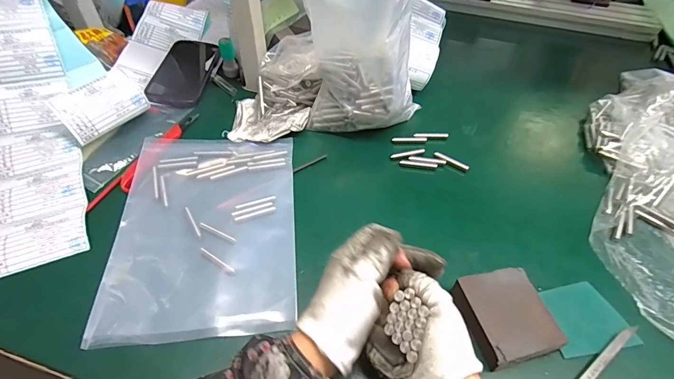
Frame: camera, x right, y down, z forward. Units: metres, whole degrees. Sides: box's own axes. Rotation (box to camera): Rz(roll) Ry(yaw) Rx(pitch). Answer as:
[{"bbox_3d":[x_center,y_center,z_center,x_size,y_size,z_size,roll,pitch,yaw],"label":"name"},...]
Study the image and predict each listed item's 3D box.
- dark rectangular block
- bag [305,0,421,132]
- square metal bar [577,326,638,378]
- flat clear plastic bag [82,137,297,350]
[{"bbox_3d":[0.156,0.118,0.351,0.074,0.029,0.079,-12,50,-10],"label":"dark rectangular block"},{"bbox_3d":[0.034,-0.164,0.475,0.139,0.220,0.095,16,51,13],"label":"bag"},{"bbox_3d":[0.224,0.157,0.326,0.133,0.010,0.010,-29,55,-22],"label":"square metal bar"},{"bbox_3d":[-0.146,0.033,0.426,0.189,0.008,0.267,-5,49,-4],"label":"flat clear plastic bag"}]

